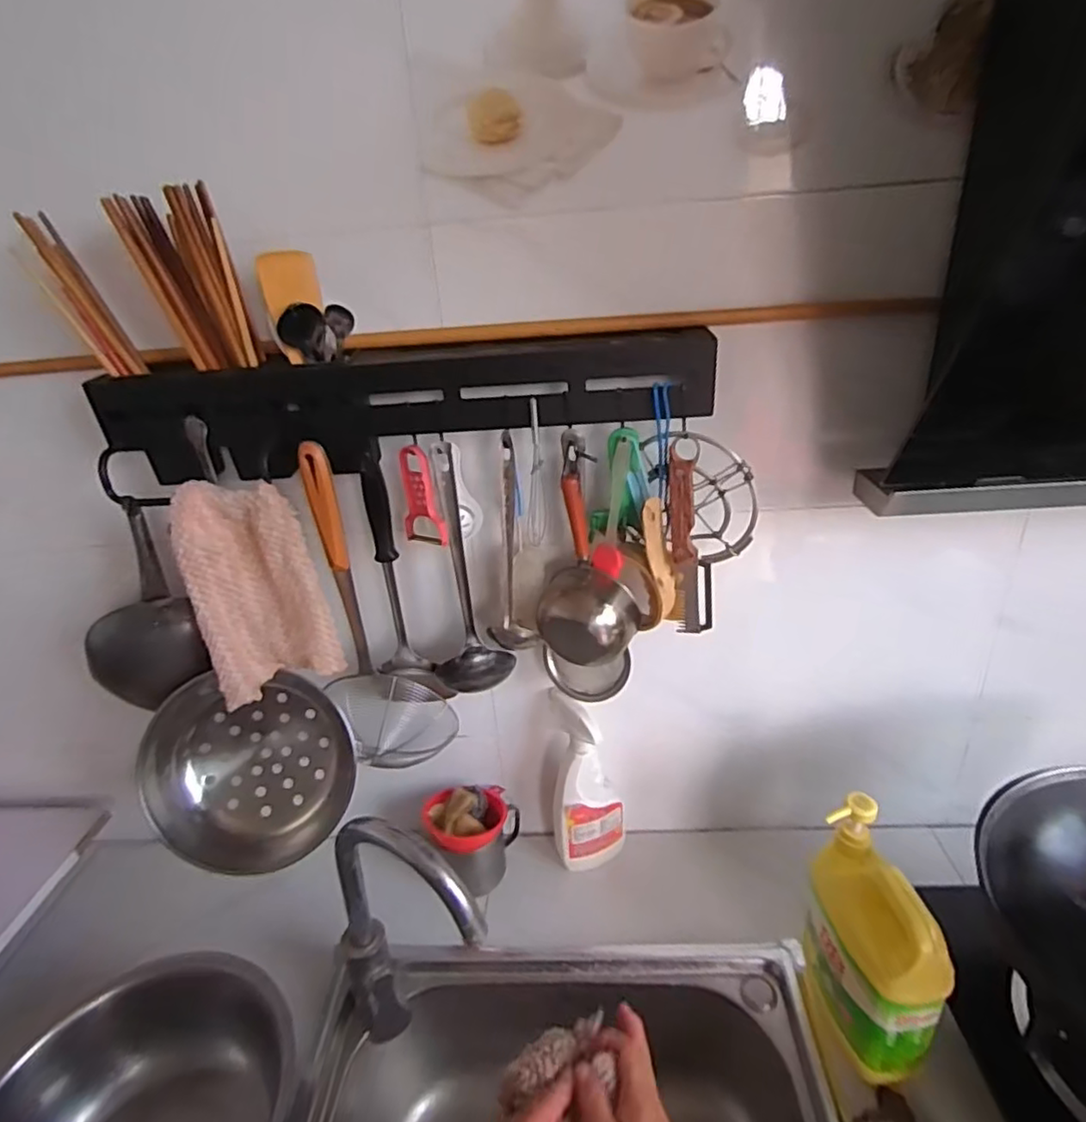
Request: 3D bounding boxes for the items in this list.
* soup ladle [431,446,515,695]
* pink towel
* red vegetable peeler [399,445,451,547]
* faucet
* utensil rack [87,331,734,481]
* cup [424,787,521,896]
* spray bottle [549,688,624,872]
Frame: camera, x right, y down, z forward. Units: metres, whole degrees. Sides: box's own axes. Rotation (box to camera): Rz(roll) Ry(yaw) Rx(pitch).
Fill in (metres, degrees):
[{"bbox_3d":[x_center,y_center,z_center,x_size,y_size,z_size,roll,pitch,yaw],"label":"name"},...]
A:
[{"bbox_3d":[-0.086,0.026,0.679,0.069,0.299,0.056,6,28,22],"label":"soup ladle"},{"bbox_3d":[-0.286,0.031,0.644,0.113,0.215,0.049,-20,29,-28],"label":"pink towel"},{"bbox_3d":[-0.120,-0.062,0.637,0.017,0.101,0.052,-26,33,-36],"label":"red vegetable peeler"},{"bbox_3d":[-0.136,0.368,0.619,0.087,0.245,0.183,-26,33,-36],"label":"faucet"},{"bbox_3d":[-0.134,-0.151,0.627,0.584,0.105,0.067,-3,26,4],"label":"utensil rack"},{"bbox_3d":[-0.088,0.356,0.839,0.118,0.118,0.087,-11,26,-11],"label":"cup"},{"bbox_3d":[0.054,0.281,0.820,0.084,0.259,0.067,2,27,15],"label":"spray bottle"}]

